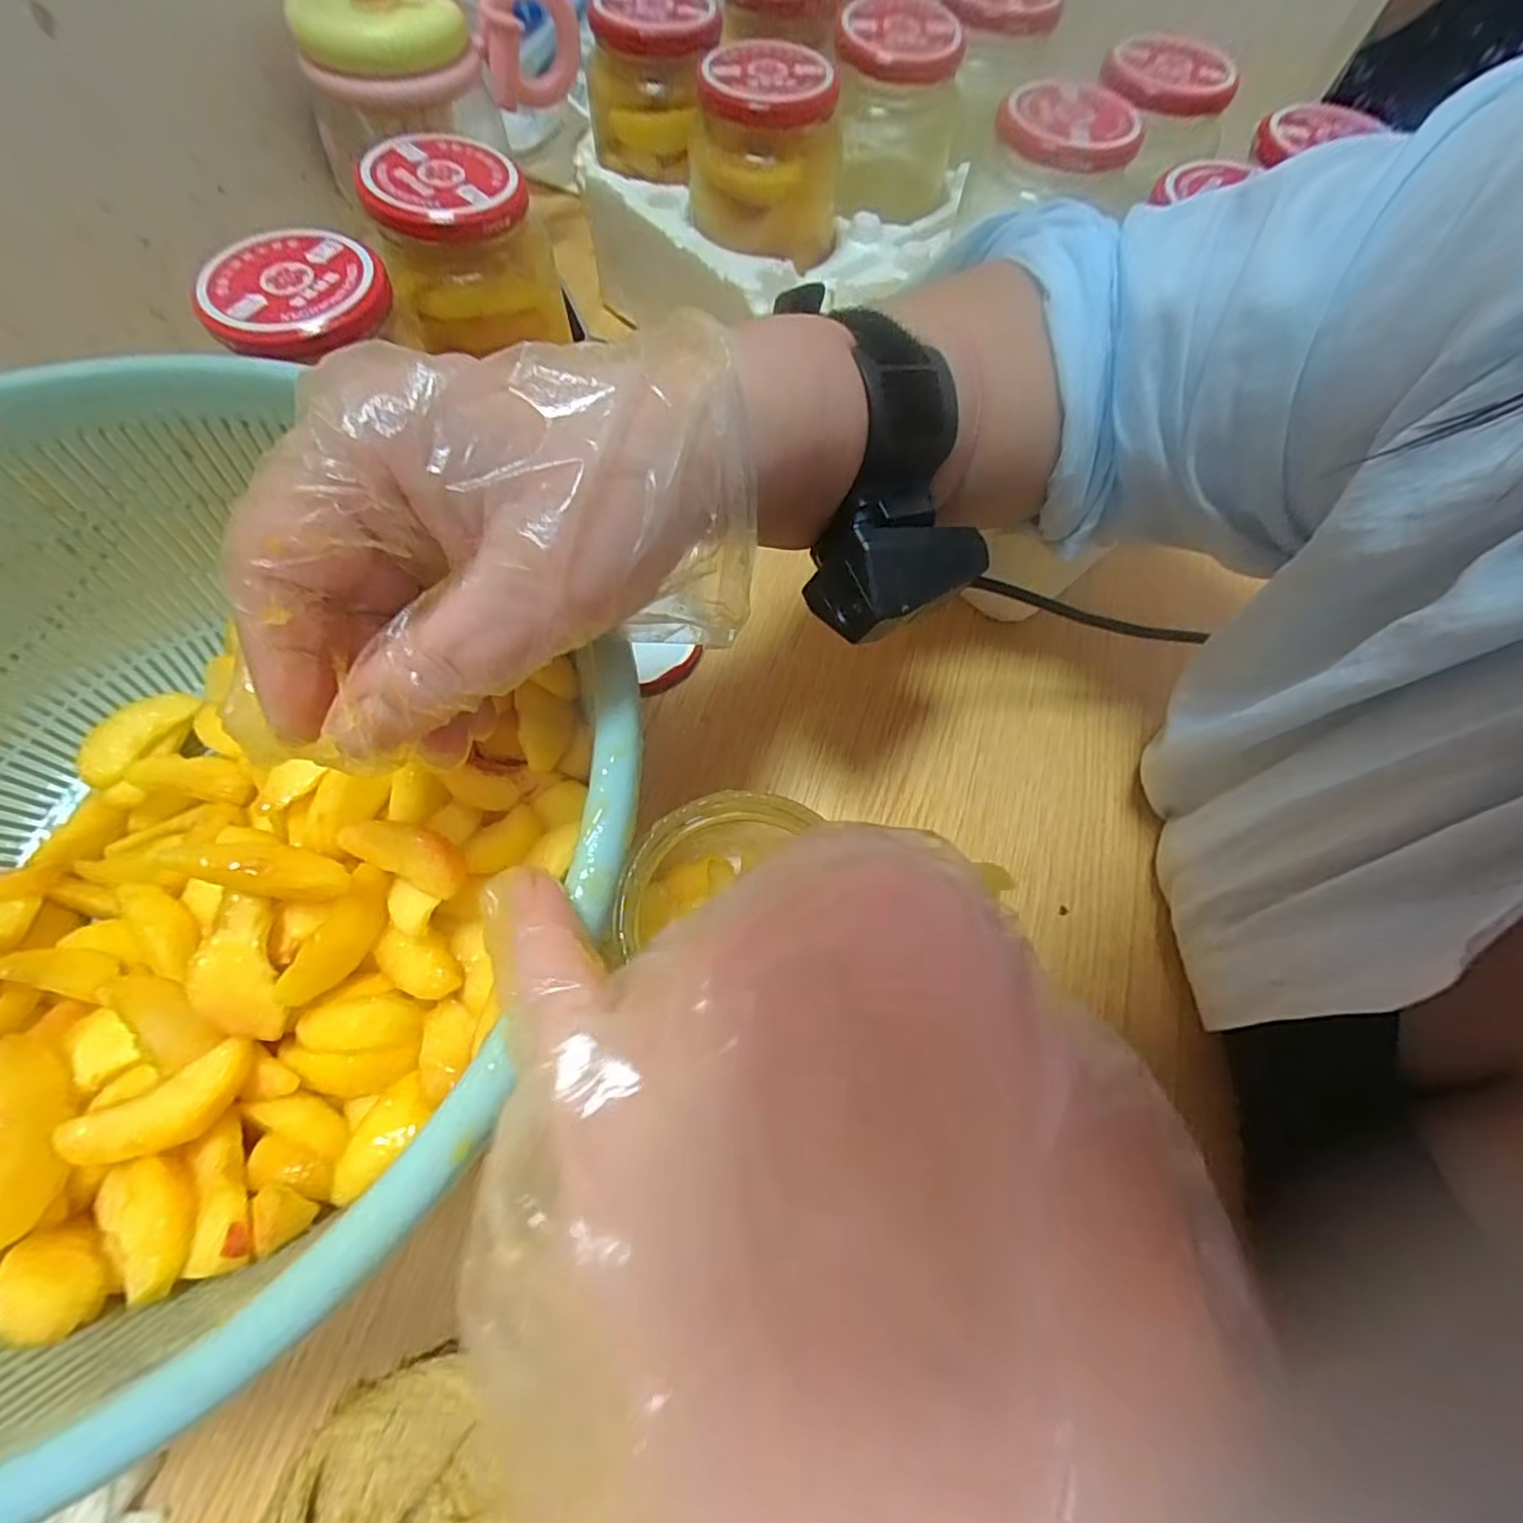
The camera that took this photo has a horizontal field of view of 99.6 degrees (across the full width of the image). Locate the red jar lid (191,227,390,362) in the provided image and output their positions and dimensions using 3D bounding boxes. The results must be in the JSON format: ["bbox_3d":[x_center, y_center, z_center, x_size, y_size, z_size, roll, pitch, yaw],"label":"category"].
[{"bbox_3d":[-0.184,-0.189,0.262,0.071,0.017,0.064,6,65,-1],"label":"red jar lid"}]

